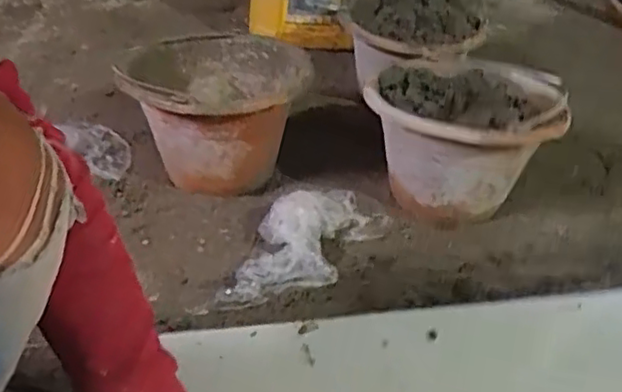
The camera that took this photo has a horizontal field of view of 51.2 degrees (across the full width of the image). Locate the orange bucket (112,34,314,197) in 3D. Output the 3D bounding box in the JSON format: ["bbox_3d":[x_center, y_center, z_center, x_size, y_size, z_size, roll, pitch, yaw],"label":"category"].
[{"bbox_3d":[-0.132,-0.115,0.917,0.241,0.165,0.250,1,35,-1],"label":"orange bucket"}]

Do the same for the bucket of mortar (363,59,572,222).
[{"bbox_3d":[0.204,-0.076,0.886,0.241,0.156,0.231,1,35,-1],"label":"bucket of mortar"}]

